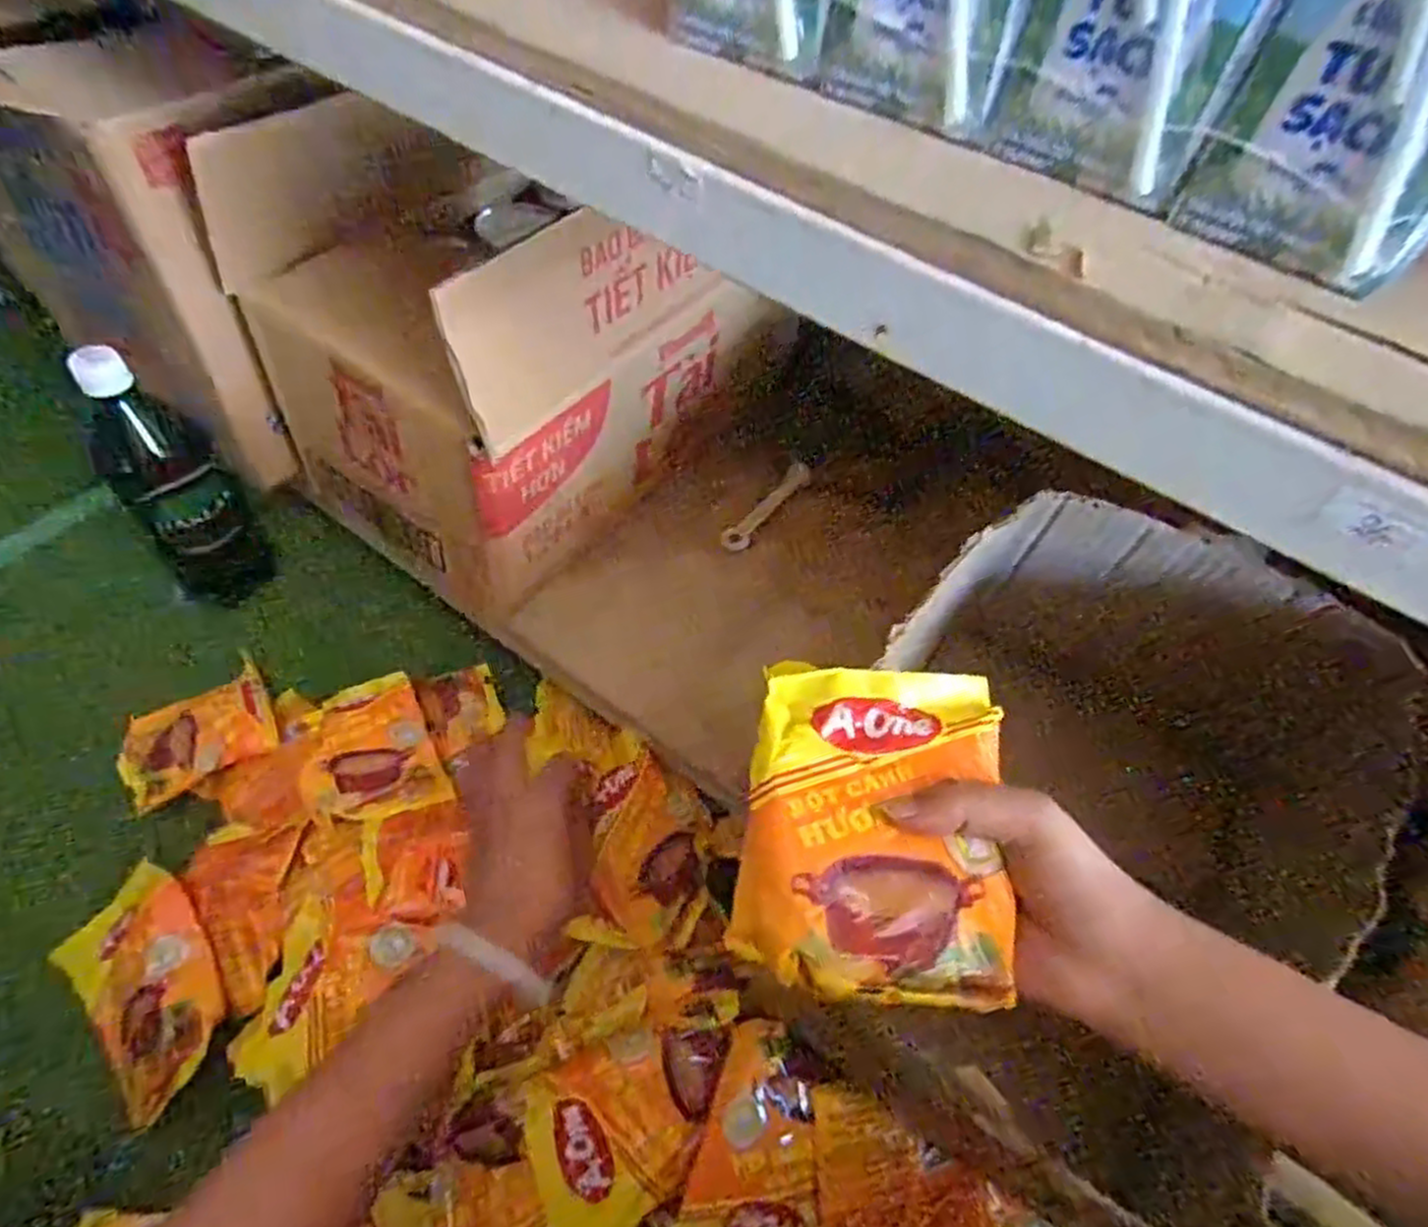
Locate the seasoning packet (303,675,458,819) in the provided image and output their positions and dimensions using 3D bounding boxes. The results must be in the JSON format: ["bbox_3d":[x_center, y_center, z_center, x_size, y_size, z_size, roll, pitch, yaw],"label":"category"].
[{"bbox_3d":[-0.253,0.097,0.572,0.089,0.008,0.124,-8,47,-32],"label":"seasoning packet"}]

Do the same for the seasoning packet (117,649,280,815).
[{"bbox_3d":[-0.405,0.094,0.614,0.113,0.017,0.088,-34,66,-23],"label":"seasoning packet"}]

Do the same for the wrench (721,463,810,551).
[{"bbox_3d":[0.044,-0.087,0.649,0.092,0.005,0.021,-43,106,8],"label":"wrench"}]

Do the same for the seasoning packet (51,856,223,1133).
[{"bbox_3d":[-0.371,0.245,0.504,0.100,0.020,0.143,-48,63,3],"label":"seasoning packet"}]

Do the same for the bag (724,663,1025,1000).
[{"bbox_3d":[0.063,0.081,0.306,0.100,0.025,0.123,7,57,0],"label":"bag"}]

